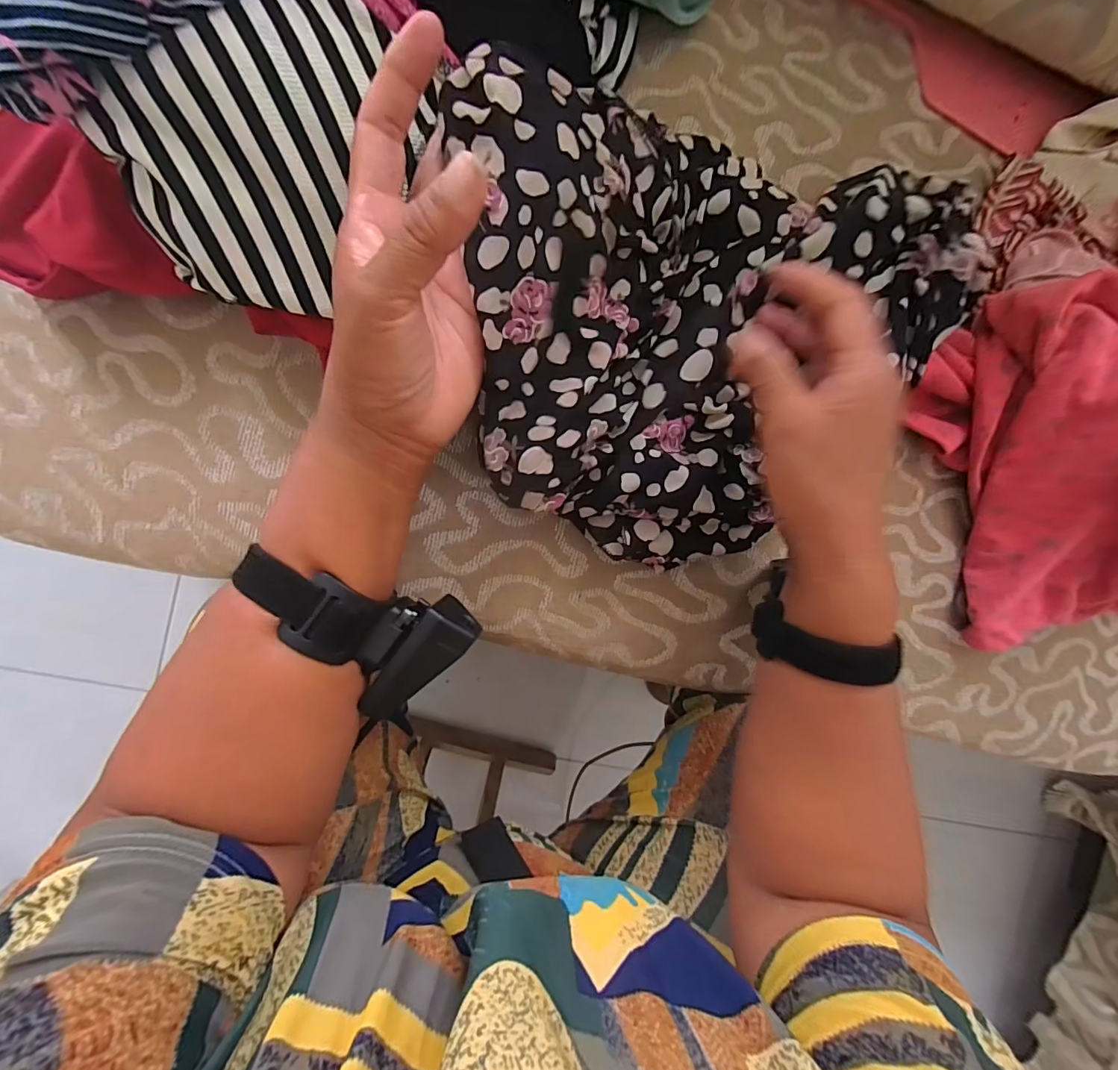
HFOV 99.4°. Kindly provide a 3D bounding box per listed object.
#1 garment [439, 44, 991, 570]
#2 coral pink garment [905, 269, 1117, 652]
[{"bbox_3d":[0.097,-0.113,0.269,0.285,0.085,0.250,-7,94,-7],"label":"garment"},{"bbox_3d":[0.390,-0.062,0.314,0.223,0.124,0.233,-19,96,-6],"label":"coral pink garment"}]

